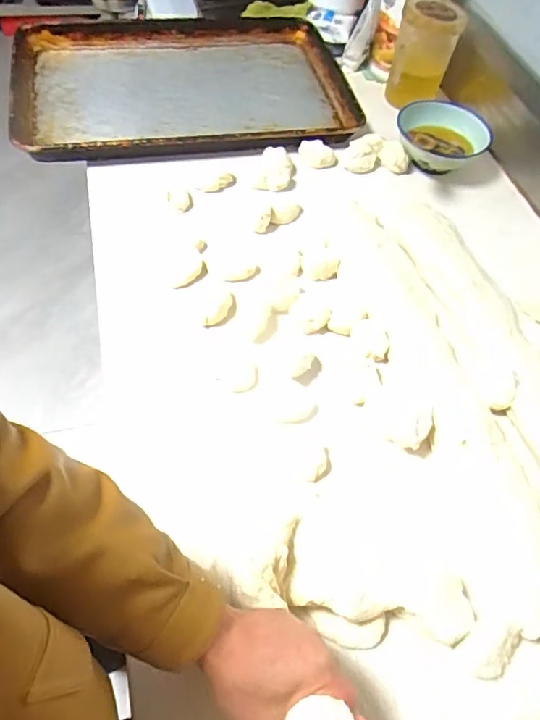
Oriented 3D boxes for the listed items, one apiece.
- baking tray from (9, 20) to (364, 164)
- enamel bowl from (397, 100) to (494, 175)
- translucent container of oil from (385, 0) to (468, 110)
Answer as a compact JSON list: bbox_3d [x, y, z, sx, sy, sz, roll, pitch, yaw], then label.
[{"bbox_3d":[-0.161,-0.523,0.950,0.604,0.044,0.418,-7,58,-8],"label":"baking tray"},{"bbox_3d":[0.305,-0.387,0.875,0.144,0.064,0.131,2,58,-3],"label":"enamel bowl"},{"bbox_3d":[0.283,-0.571,0.926,0.108,0.146,0.090,3,57,-2],"label":"translucent container of oil"}]

